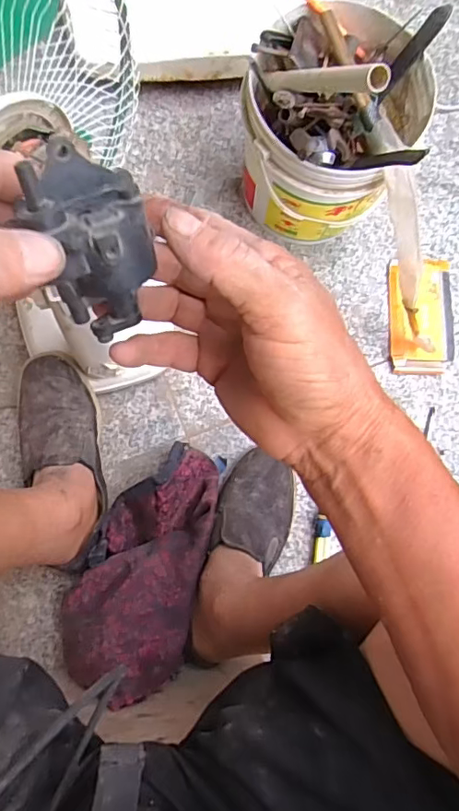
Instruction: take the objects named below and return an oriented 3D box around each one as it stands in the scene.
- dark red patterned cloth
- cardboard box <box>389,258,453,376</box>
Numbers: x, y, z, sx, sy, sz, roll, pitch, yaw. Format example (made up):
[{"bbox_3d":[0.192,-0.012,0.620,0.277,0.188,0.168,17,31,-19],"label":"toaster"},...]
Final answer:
[{"bbox_3d":[-0.092,0.177,0.588,0.133,0.087,0.266,20,64,-1],"label":"dark red patterned cloth"},{"bbox_3d":[0.269,-0.124,0.706,0.089,0.024,0.156,1,82,-4],"label":"cardboard box"}]

